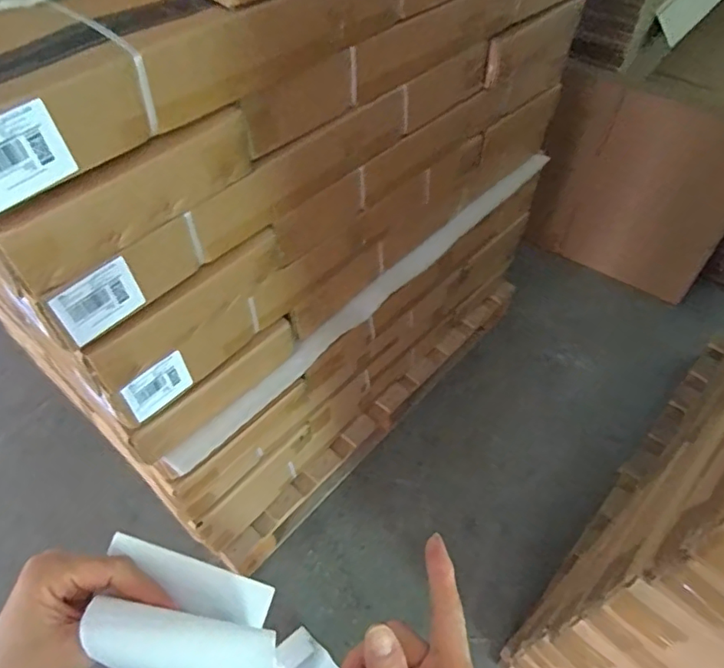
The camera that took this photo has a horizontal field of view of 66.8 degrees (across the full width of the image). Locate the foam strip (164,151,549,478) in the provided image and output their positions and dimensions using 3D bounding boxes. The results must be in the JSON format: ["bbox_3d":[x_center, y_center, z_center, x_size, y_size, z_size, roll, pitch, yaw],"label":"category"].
[{"bbox_3d":[0.067,-0.112,1.173,0.053,0.043,1.127,34,60,27],"label":"foam strip"}]

